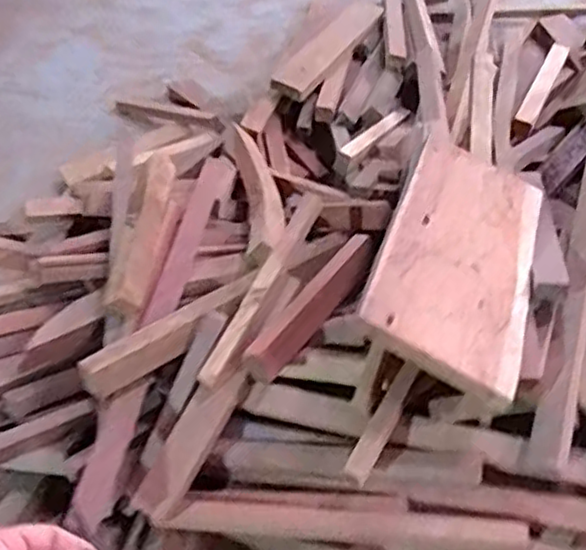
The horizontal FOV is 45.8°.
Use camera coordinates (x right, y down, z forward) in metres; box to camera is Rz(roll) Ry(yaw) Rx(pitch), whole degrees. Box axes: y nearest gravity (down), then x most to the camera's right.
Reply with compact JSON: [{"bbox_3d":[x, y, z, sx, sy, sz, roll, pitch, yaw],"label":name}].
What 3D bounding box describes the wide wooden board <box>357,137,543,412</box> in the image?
[{"bbox_3d":[0.266,-0.038,1.093,0.230,0.027,0.488,28,46,1],"label":"wide wooden board"}]

